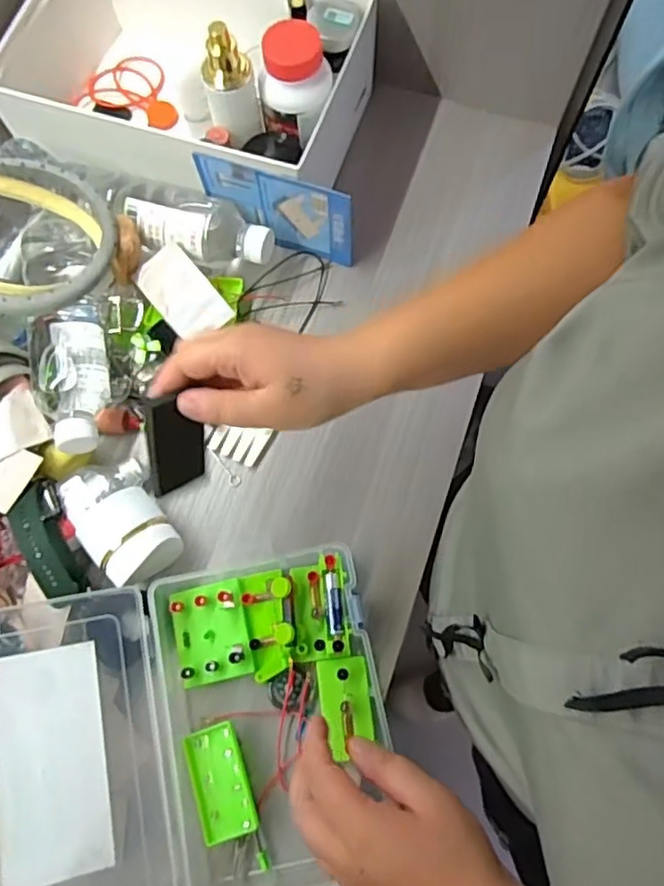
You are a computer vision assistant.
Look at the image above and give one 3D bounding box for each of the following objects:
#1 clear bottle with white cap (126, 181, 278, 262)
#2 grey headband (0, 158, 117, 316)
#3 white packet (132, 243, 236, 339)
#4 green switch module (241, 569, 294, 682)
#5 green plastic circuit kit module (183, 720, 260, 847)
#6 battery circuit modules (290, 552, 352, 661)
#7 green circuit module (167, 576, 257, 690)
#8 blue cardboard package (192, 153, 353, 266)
[{"bbox_3d":[-0.119,-0.194,0.575,0.133,0.047,0.063,10,75,5],"label":"clear bottle with white cap"},{"bbox_3d":[-0.259,-0.169,0.534,0.155,0.048,0.155,4,66,-8],"label":"grey headband"},{"bbox_3d":[-0.131,-0.131,0.554,0.049,0.007,0.089,-41,76,-3],"label":"white packet"},{"bbox_3d":[-0.049,0.141,0.498,0.038,0.026,0.080,-8,74,-1],"label":"green switch module"},{"bbox_3d":[-0.083,0.249,0.468,0.039,0.016,0.074,-19,74,-4],"label":"green plastic circuit kit module"},{"bbox_3d":[-0.010,0.127,0.493,0.043,0.021,0.076,-5,74,0],"label":"battery circuit modules"},{"bbox_3d":[-0.095,0.149,0.499,0.057,0.024,0.072,-13,74,-2],"label":"green circuit module"},{"bbox_3d":[-0.049,-0.205,0.569,0.137,0.099,0.009,16,75,6],"label":"blue cardboard package"}]

